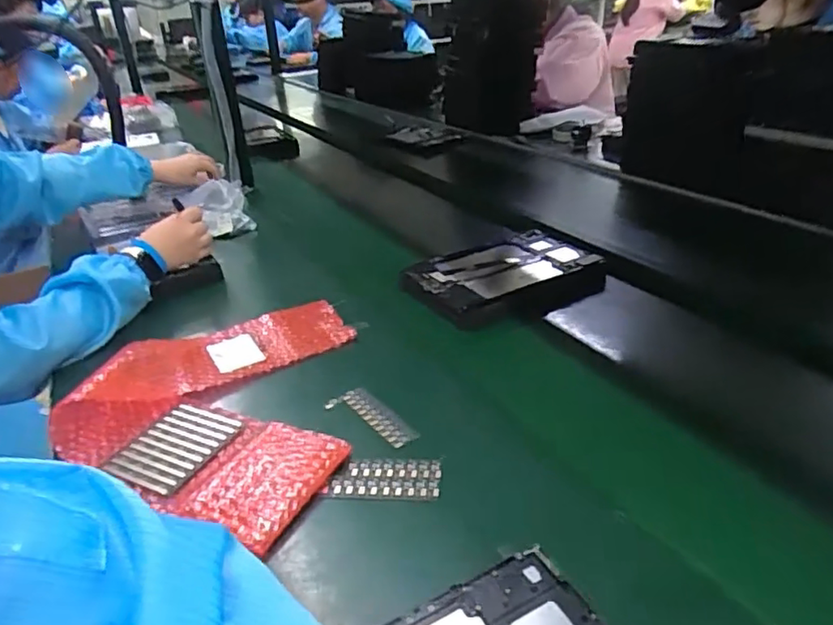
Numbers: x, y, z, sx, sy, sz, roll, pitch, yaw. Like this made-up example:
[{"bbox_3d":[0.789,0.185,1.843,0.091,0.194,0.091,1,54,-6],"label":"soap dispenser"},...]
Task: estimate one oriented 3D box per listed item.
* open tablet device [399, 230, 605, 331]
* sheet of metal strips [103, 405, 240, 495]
[{"bbox_3d":[0.120,-0.045,0.778,0.244,0.027,0.178,-19,32,-26],"label":"open tablet device"},{"bbox_3d":[-0.220,0.121,0.540,0.088,0.004,0.099,10,31,22],"label":"sheet of metal strips"}]

